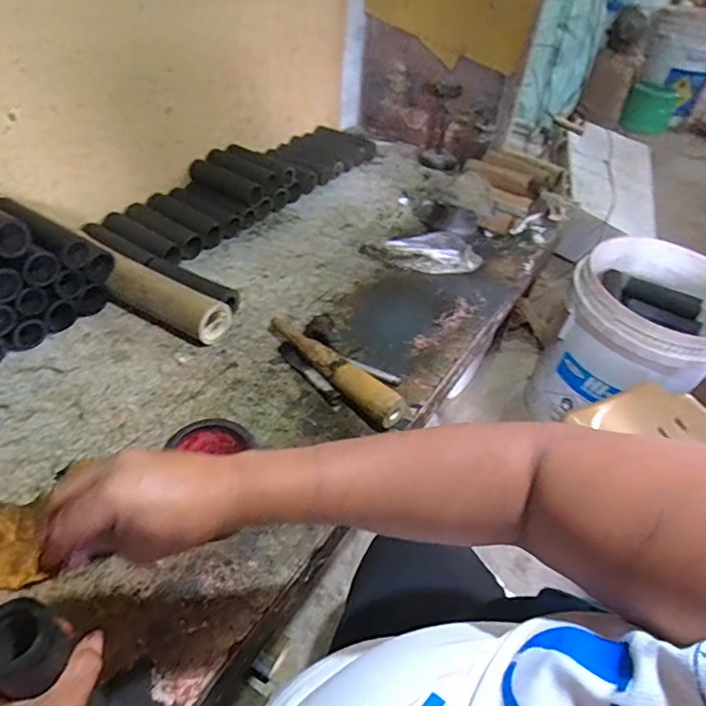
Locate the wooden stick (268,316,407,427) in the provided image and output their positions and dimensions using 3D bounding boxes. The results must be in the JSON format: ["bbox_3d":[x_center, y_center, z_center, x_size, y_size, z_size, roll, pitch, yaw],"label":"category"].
[{"bbox_3d":[-0.035,0.019,0.797,0.047,0.051,0.288,-29,51,-32],"label":"wooden stick"}]

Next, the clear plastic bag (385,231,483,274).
[{"bbox_3d":[0.170,-0.216,1.105,0.195,0.036,0.106,0,41,-6],"label":"clear plastic bag"}]

